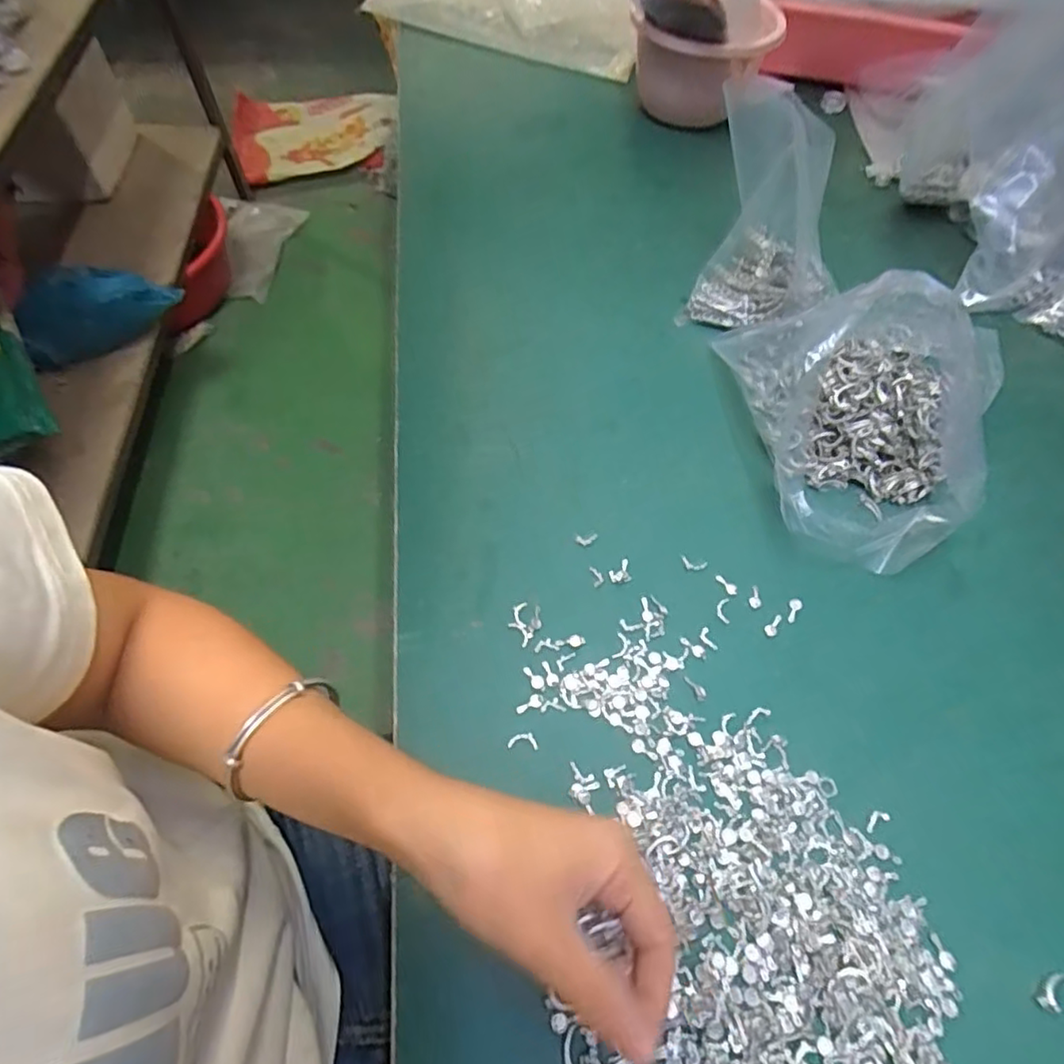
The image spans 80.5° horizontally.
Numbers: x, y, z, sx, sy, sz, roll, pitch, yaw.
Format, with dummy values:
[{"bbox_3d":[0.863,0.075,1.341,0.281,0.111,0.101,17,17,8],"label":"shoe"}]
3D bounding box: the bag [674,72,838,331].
[{"bbox_3d":[0.179,-0.220,0.463,0.105,0.145,0.072,16,60,7],"label":"bag"}]

